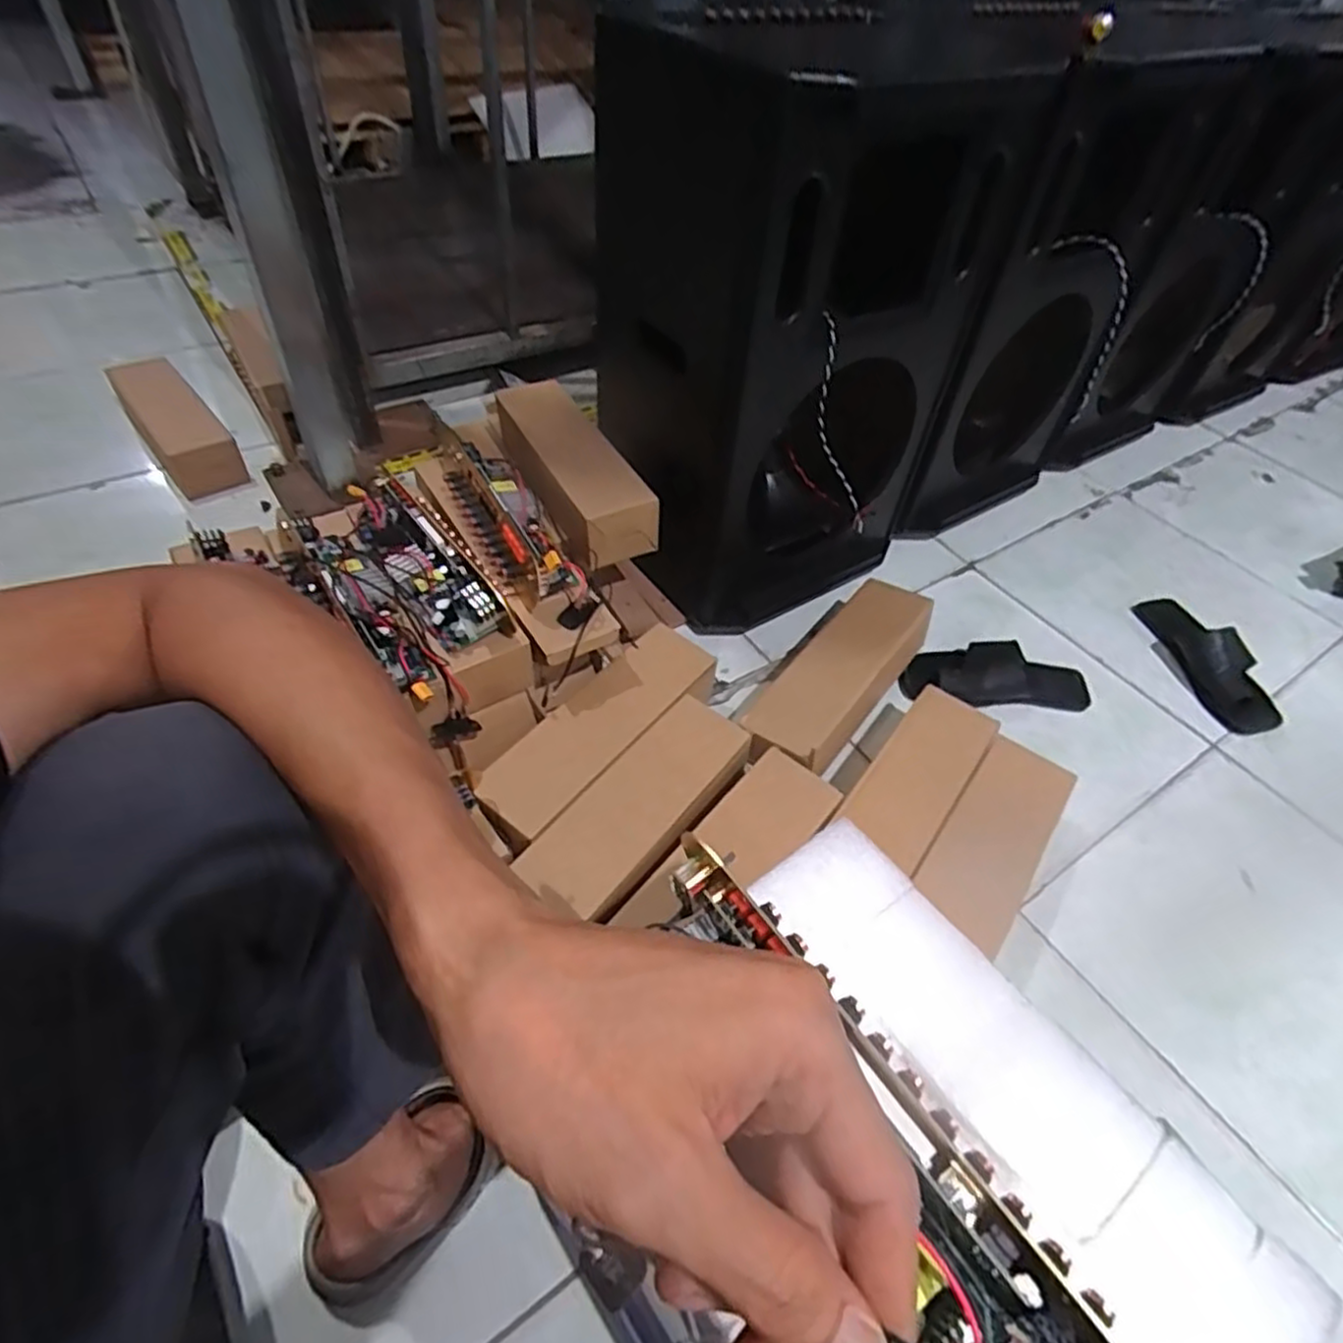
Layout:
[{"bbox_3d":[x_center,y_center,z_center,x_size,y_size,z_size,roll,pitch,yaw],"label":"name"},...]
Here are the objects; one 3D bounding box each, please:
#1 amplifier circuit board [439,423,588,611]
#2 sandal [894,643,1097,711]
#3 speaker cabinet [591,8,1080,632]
[{"bbox_3d":[-0.201,-0.197,0.859,0.090,0.054,0.321,-23,55,-23],"label":"amplifier circuit board"},{"bbox_3d":[0.421,0.002,0.941,0.255,0.048,0.096,-2,49,-7],"label":"sandal"},{"bbox_3d":[0.127,-0.364,0.852,0.376,0.553,0.268,-31,59,-28],"label":"speaker cabinet"}]

